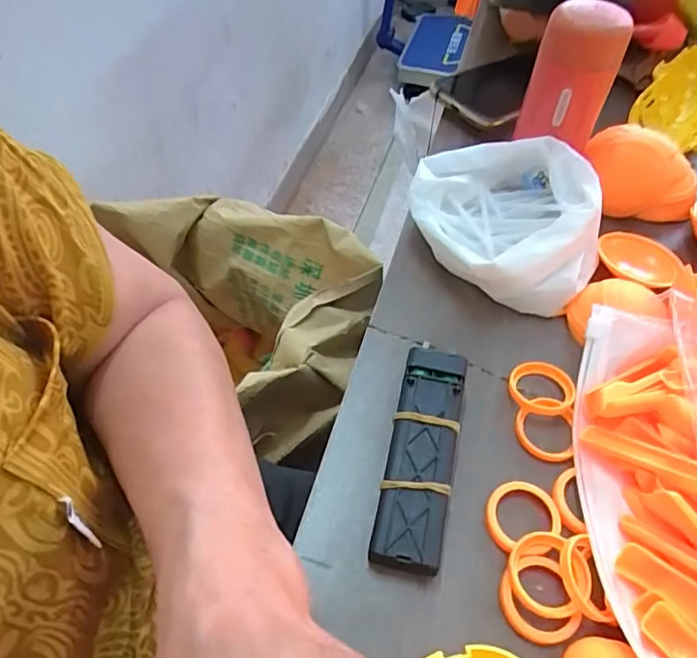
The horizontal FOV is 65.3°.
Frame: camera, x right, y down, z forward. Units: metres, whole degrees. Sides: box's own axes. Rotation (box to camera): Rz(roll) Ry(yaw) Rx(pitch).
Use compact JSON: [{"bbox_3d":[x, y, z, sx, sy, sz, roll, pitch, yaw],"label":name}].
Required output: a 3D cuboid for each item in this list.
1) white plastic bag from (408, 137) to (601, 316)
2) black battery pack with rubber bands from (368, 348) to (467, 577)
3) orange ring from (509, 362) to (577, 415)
[{"bbox_3d":[0.096,-0.070,0.346,0.115,0.052,0.100,14,54,10],"label":"white plastic bag"},{"bbox_3d":[0.036,0.062,0.268,0.031,0.025,0.108,11,53,8],"label":"black battery pack with rubber bands"},{"bbox_3d":[0.107,0.031,0.300,0.036,0.006,0.031,-4,53,-4],"label":"orange ring"}]

